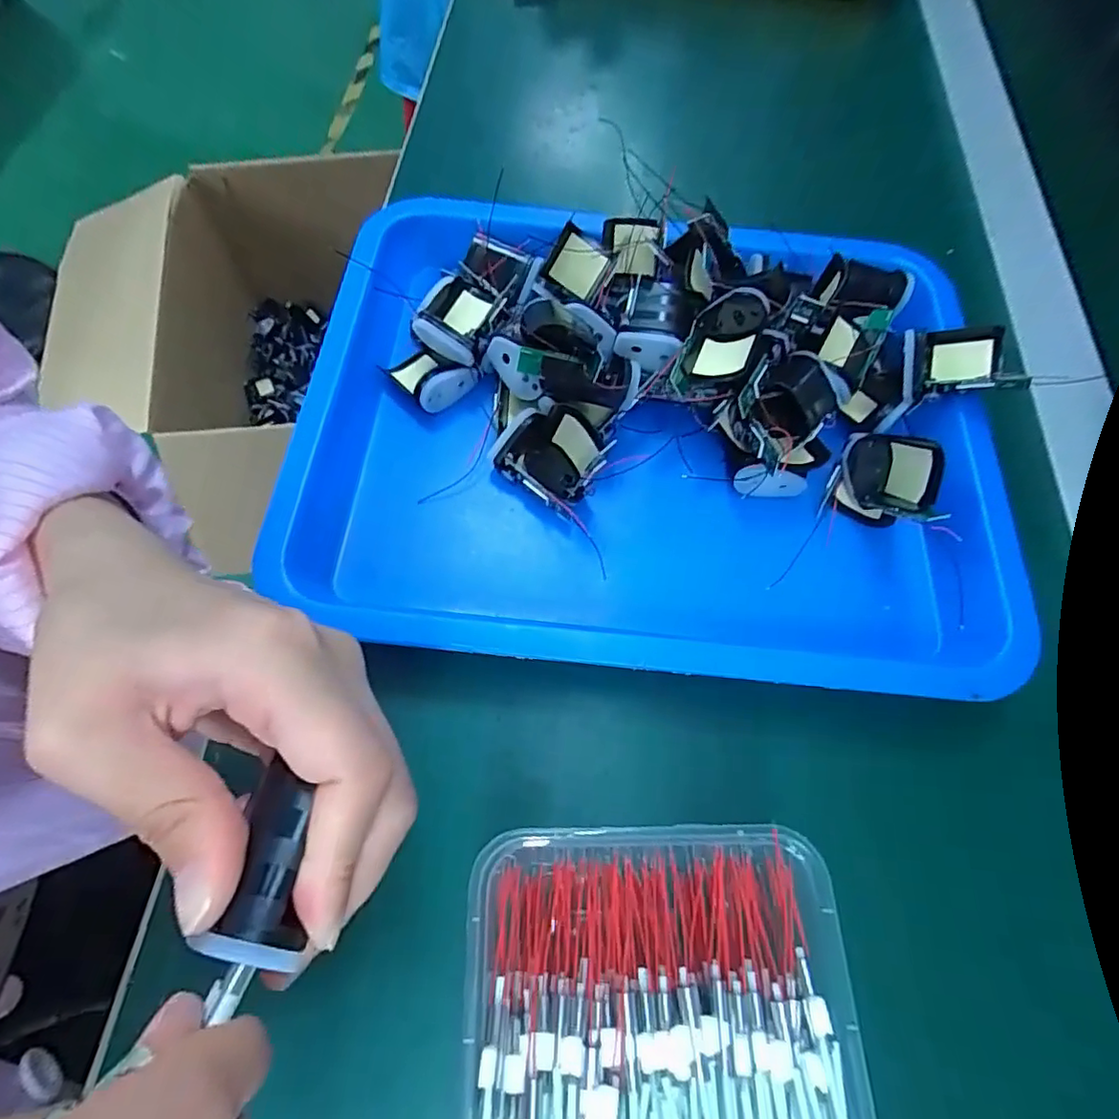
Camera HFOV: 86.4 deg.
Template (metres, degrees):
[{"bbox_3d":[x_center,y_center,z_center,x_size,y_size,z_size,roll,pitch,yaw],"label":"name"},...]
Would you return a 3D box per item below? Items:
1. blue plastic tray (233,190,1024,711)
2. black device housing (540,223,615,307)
[{"bbox_3d":[0.045,-0.072,0.299,0.342,0.057,0.261,5,65,0],"label":"blue plastic tray"},{"bbox_3d":[0.010,-0.165,0.336,0.032,0.030,0.013,23,43,-18],"label":"black device housing"}]

